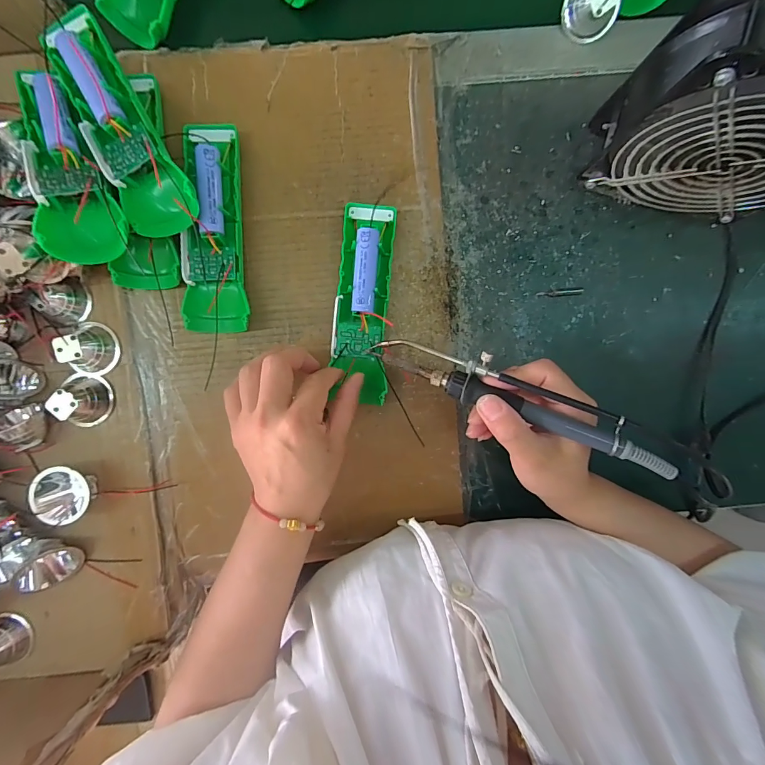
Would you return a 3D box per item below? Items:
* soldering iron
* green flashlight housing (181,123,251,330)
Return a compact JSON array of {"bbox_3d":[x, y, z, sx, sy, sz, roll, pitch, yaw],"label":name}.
[{"bbox_3d":[0.085,0.007,0.256,0.203,0.017,0.033,22,94,18],"label":"soldering iron"},{"bbox_3d":[-0.134,-0.120,0.302,0.046,0.029,0.158,-2,96,-4],"label":"green flashlight housing"}]

